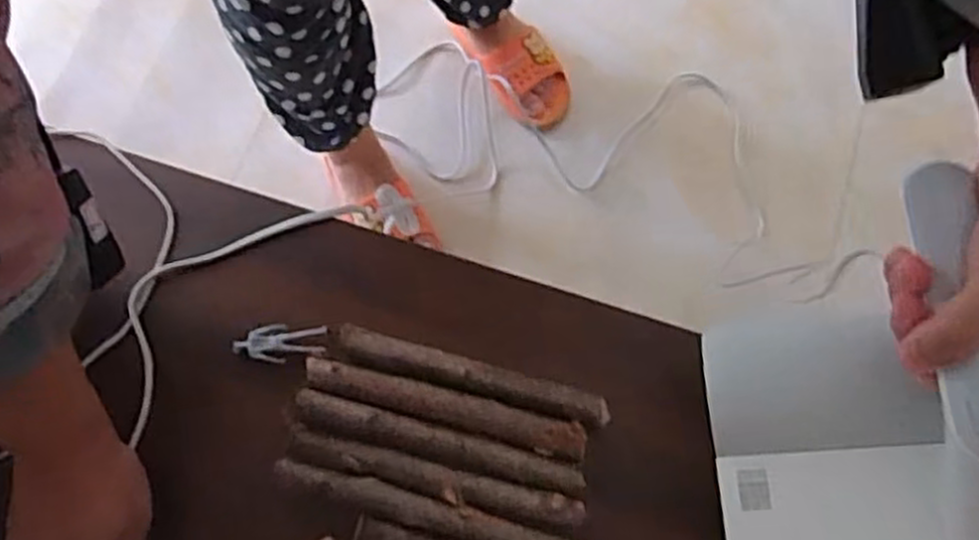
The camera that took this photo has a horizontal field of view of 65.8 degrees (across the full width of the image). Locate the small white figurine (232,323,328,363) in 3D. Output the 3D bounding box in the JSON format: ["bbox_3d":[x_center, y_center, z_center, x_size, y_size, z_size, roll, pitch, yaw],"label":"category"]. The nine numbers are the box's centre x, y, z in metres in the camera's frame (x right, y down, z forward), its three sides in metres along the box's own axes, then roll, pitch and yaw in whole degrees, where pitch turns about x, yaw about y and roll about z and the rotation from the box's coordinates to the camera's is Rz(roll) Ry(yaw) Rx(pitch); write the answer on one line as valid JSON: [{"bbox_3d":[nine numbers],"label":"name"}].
[{"bbox_3d":[-0.141,0.048,0.506,0.060,0.008,0.026,2,72,2],"label":"small white figurine"}]

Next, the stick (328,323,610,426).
[{"bbox_3d":[-0.015,0.065,0.494,0.188,0.012,0.017,16,74,6],"label":"stick"}]

